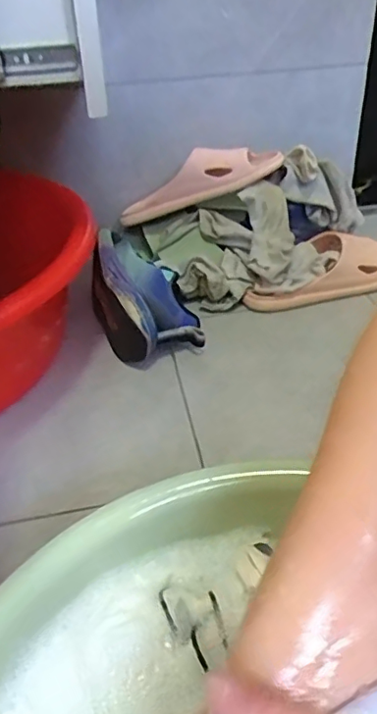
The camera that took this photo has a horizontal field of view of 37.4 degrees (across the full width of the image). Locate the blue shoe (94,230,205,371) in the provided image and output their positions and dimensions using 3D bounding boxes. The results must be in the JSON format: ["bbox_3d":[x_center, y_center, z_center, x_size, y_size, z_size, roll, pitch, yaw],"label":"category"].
[{"bbox_3d":[-0.072,-0.086,0.752,0.115,0.103,0.209,-16,39,-13],"label":"blue shoe"}]

